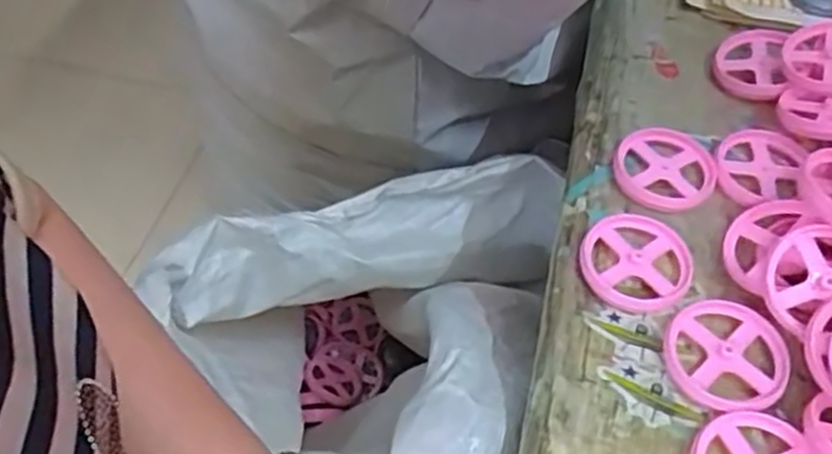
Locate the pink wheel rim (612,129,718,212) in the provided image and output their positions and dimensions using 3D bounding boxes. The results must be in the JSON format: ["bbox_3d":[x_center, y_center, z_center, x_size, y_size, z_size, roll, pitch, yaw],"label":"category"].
[{"bbox_3d":[0.162,-0.038,0.481,0.060,0.017,0.068,34,59,22],"label":"pink wheel rim"}]

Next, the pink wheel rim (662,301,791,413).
[{"bbox_3d":[0.167,0.069,0.400,0.062,0.007,0.064,1,53,-1],"label":"pink wheel rim"}]

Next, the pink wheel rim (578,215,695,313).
[{"bbox_3d":[0.130,0.020,0.438,0.063,0.010,0.063,1,53,-1],"label":"pink wheel rim"}]

